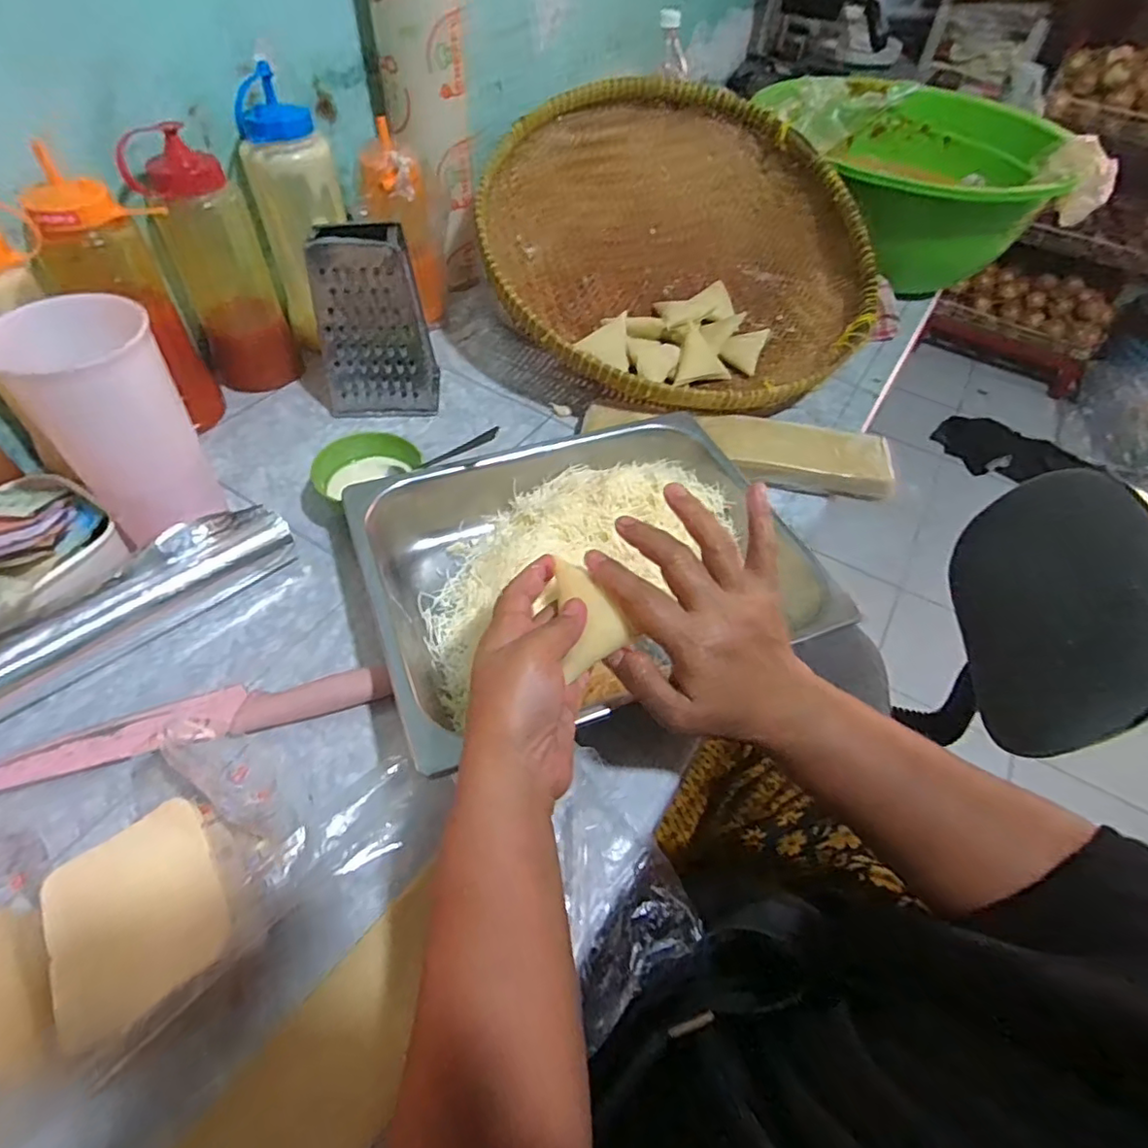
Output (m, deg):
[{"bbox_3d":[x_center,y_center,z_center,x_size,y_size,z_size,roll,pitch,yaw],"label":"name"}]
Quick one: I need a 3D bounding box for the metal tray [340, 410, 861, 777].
[{"bbox_3d":[0.004,-0.006,0.475,0.311,0.060,0.248,-17,55,-18],"label":"metal tray"}]

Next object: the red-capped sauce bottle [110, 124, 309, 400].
[{"bbox_3d":[-0.340,-0.296,0.591,0.084,0.208,0.087,-18,55,-18],"label":"red-capped sauce bottle"}]

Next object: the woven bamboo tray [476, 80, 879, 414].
[{"bbox_3d":[0.112,-0.361,0.707,0.432,0.126,0.440,-5,73,-12],"label":"woven bamboo tray"}]

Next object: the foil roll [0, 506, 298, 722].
[{"bbox_3d":[-0.347,0.039,0.428,0.046,0.043,0.300,39,58,24],"label":"foil roll"}]

